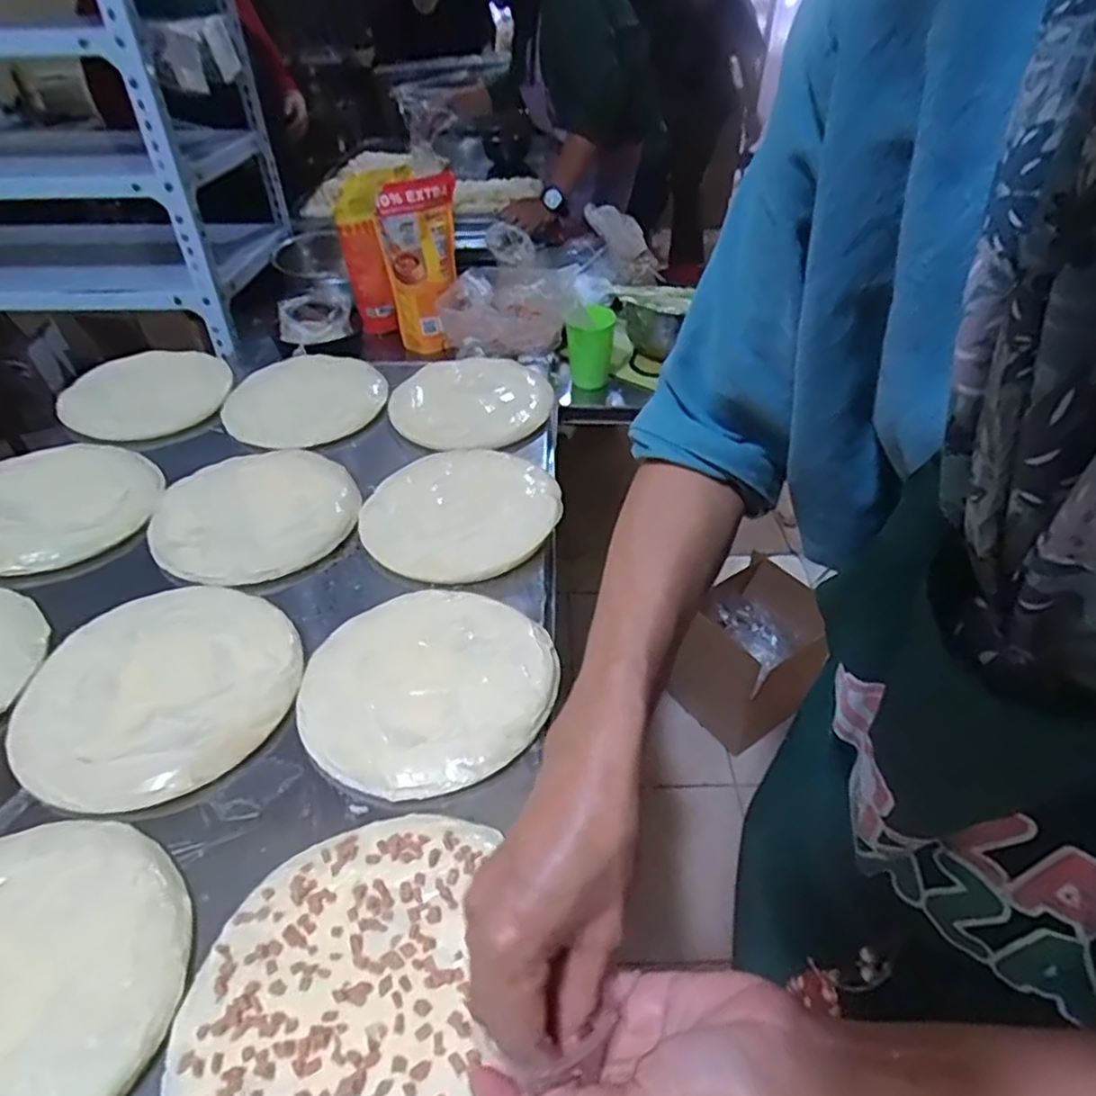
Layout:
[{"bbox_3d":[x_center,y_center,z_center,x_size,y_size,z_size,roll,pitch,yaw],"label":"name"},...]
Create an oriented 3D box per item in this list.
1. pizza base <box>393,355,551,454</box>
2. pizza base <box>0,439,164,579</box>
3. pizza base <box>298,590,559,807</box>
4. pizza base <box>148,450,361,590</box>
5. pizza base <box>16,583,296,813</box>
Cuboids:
[{"bbox_3d":[-0.100,-0.187,0.850,0.192,0.021,0.201,-1,45,1],"label":"pizza base"},{"bbox_3d":[-0.516,-0.053,0.700,0.199,0.025,0.181,-28,47,-29],"label":"pizza base"},{"bbox_3d":[-0.094,0.106,0.537,0.188,0.018,0.190,0,40,0],"label":"pizza base"},{"bbox_3d":[-0.302,-0.039,0.706,0.197,0.022,0.194,-23,45,-25],"label":"pizza base"},{"bbox_3d":[-0.306,0.106,0.536,0.199,0.019,0.201,-29,48,-30],"label":"pizza base"}]

